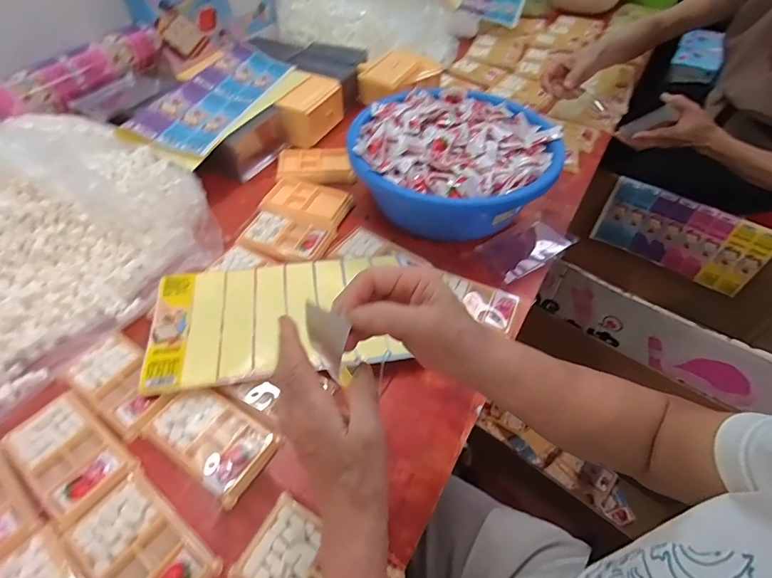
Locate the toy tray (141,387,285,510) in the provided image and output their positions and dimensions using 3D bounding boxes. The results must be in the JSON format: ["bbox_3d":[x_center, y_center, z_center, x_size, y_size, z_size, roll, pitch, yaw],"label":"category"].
[{"bbox_3d":[-0.189,0.159,0.450,0.134,0.017,0.077,27,55,20],"label":"toy tray"}]

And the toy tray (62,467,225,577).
[{"bbox_3d":[-0.228,0.238,0.381,0.141,0.013,0.078,32,57,23],"label":"toy tray"}]

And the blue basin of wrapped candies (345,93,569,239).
[{"bbox_3d":[0.104,-0.198,0.667,0.313,0.120,0.276,-7,51,-7],"label":"blue basin of wrapped candies"}]

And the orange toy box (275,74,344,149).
[{"bbox_3d":[-0.147,-0.356,0.829,0.077,0.074,0.139,16,52,12],"label":"orange toy box"}]

